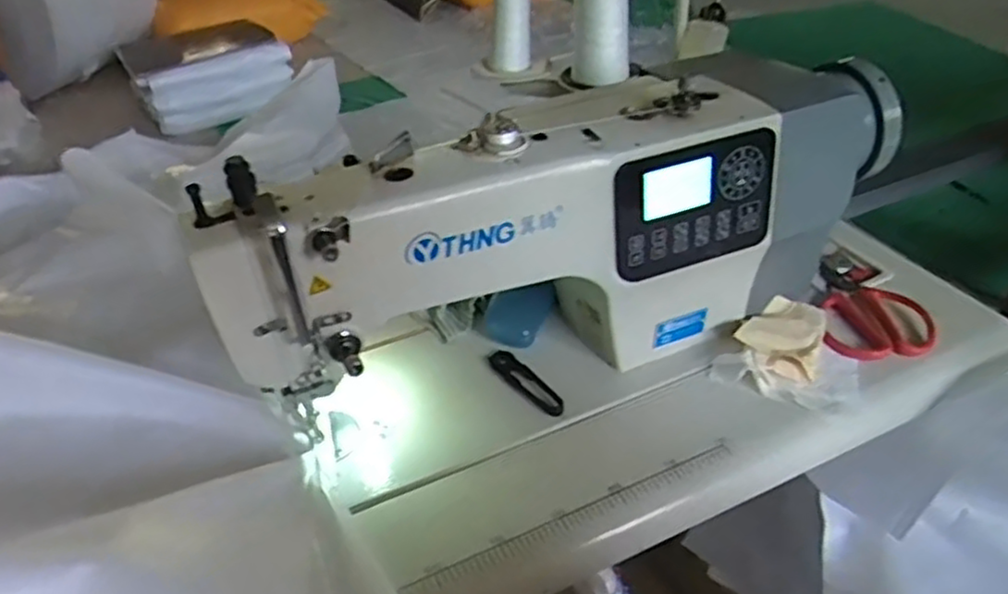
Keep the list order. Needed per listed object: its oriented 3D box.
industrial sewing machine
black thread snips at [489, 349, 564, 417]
[{"bbox_3d":[0.078,-0.061,0.637,0.625,0.218,0.160,-21,41,-22],"label":"industrial sewing machine"},{"bbox_3d":[0.021,0.079,0.666,0.025,0.017,0.100,-27,44,-28],"label":"black thread snips"}]

